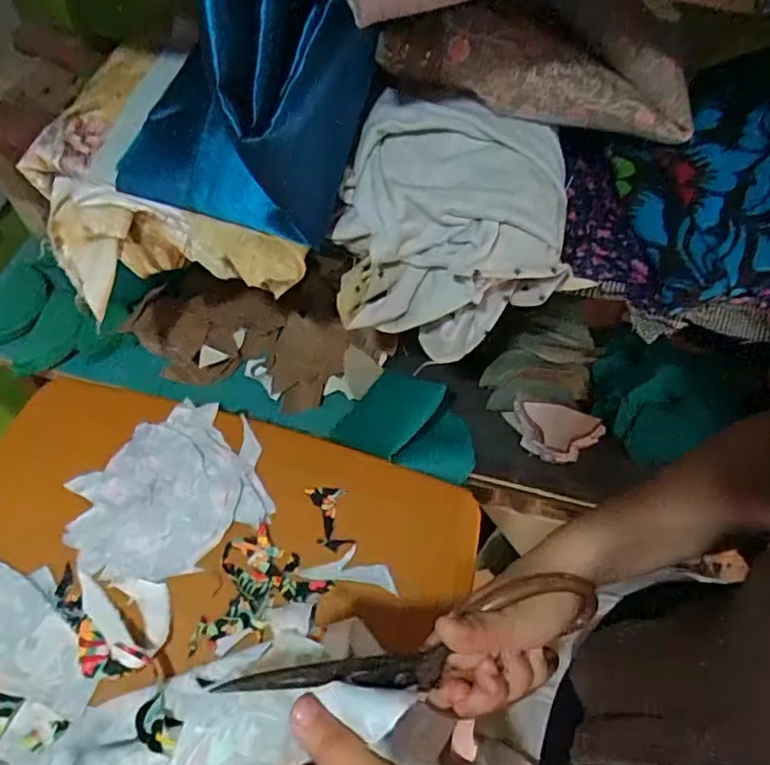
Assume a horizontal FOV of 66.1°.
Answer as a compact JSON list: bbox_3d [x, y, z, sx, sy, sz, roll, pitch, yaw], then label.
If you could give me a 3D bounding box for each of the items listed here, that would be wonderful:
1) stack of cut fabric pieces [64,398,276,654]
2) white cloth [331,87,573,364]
[{"bbox_3d":[-0.203,0.111,0.548,0.159,0.009,0.198,36,63,16],"label":"stack of cut fabric pieces"},{"bbox_3d":[0.057,-0.131,0.511,0.181,0.164,0.131,15,59,4],"label":"white cloth"}]

